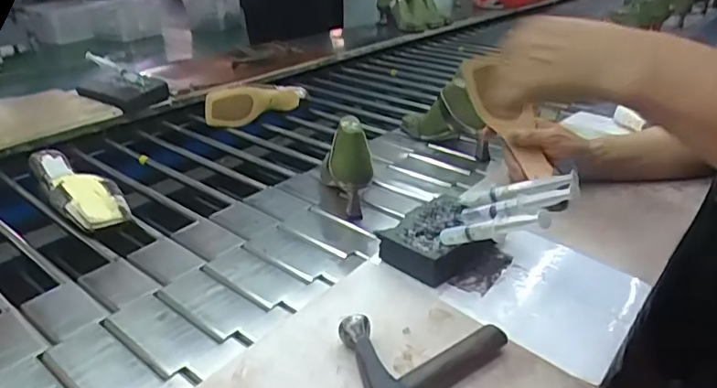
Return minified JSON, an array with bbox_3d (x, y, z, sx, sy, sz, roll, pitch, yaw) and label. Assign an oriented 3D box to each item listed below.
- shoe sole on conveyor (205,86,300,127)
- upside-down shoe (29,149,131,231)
[{"bbox_3d":[-0.219,-0.185,1.120,0.198,0.075,0.056,-18,32,-29],"label":"shoe sole on conveyor"},{"bbox_3d":[-0.417,-0.008,0.796,0.085,0.059,0.222,-21,33,-34],"label":"upside-down shoe"}]

